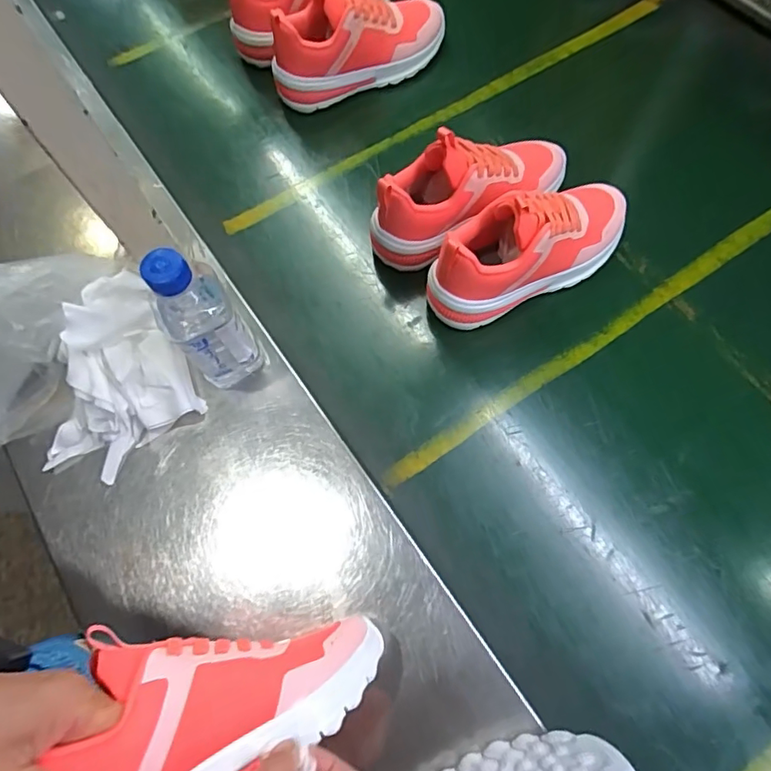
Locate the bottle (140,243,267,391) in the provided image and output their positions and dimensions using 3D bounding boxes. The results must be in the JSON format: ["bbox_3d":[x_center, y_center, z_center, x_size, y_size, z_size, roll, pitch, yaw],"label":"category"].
[{"bbox_3d":[-0.156,-0.054,0.446,0.060,0.166,0.055,-34,70,-12],"label":"bottle"}]

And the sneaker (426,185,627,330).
[{"bbox_3d":[0.151,-0.142,0.524,0.221,0.125,0.074,-26,69,-9],"label":"sneaker"}]

